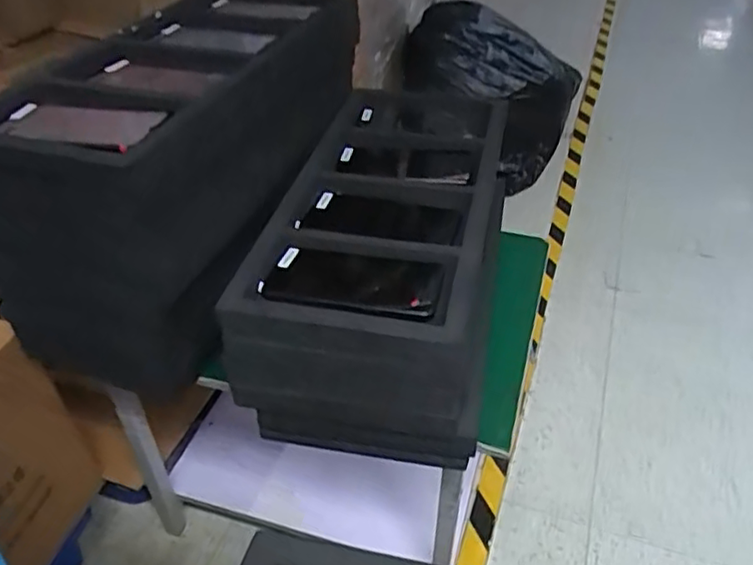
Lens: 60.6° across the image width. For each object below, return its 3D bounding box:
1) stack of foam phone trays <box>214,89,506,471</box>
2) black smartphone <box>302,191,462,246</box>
[{"bbox_3d":[0.022,-0.054,0.782,0.235,0.160,0.504,6,41,10],"label":"stack of foam phone trays"},{"bbox_3d":[0.007,-0.066,0.686,0.170,0.011,0.083,9,38,22],"label":"black smartphone"}]

